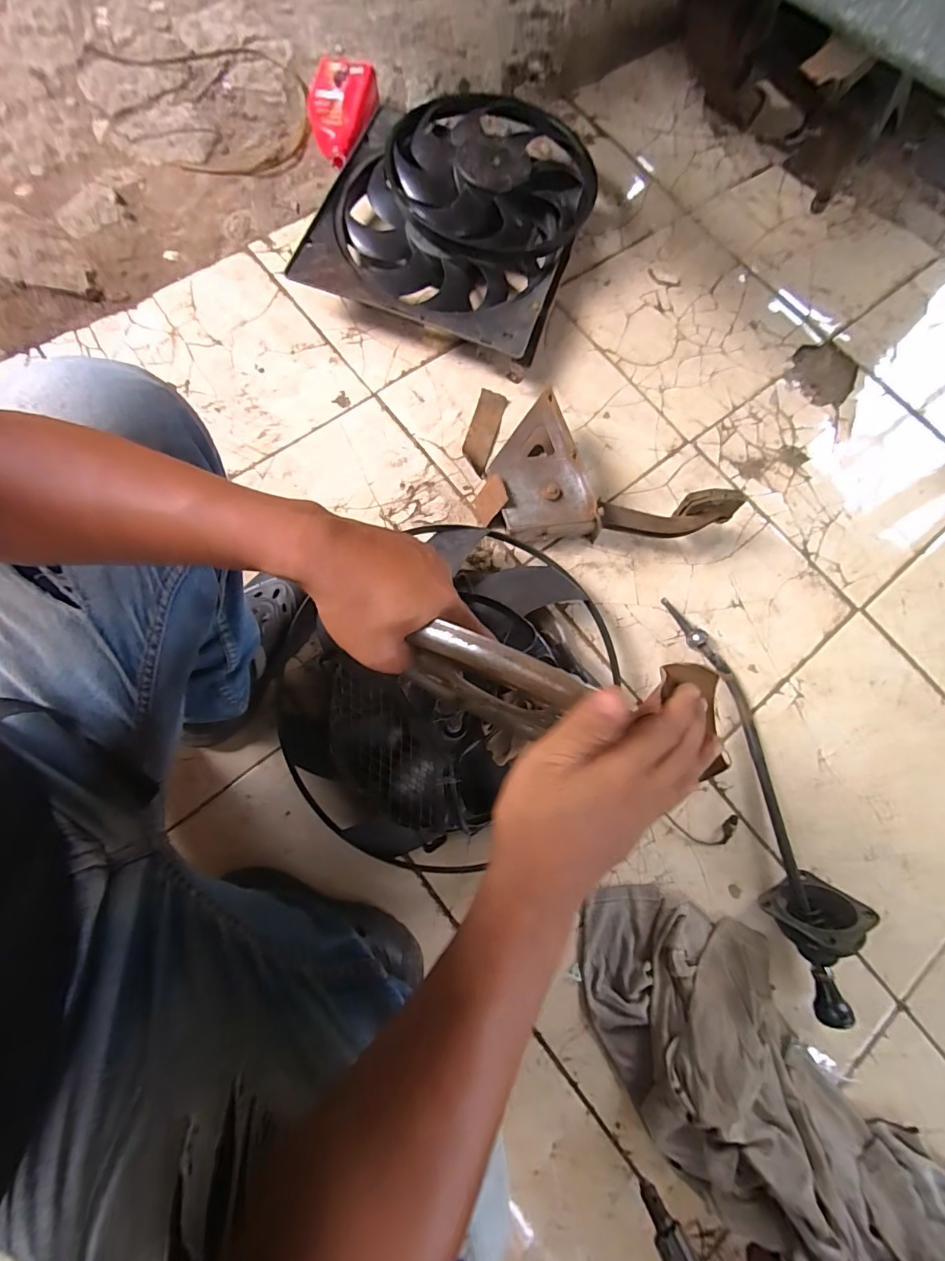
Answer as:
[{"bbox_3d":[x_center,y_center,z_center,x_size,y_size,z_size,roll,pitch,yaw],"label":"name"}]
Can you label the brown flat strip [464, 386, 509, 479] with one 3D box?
[{"bbox_3d":[0.019,-0.350,0.833,0.047,0.009,0.160,16,77,4],"label":"brown flat strip"}]

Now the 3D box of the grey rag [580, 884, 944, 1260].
[{"bbox_3d":[0.368,0.593,0.596,0.265,0.072,0.583,-38,79,-9],"label":"grey rag"}]

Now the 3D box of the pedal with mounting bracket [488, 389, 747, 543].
[{"bbox_3d":[0.214,-0.257,0.777,0.368,0.116,0.226,0,76,-2],"label":"pedal with mounting bracket"}]

